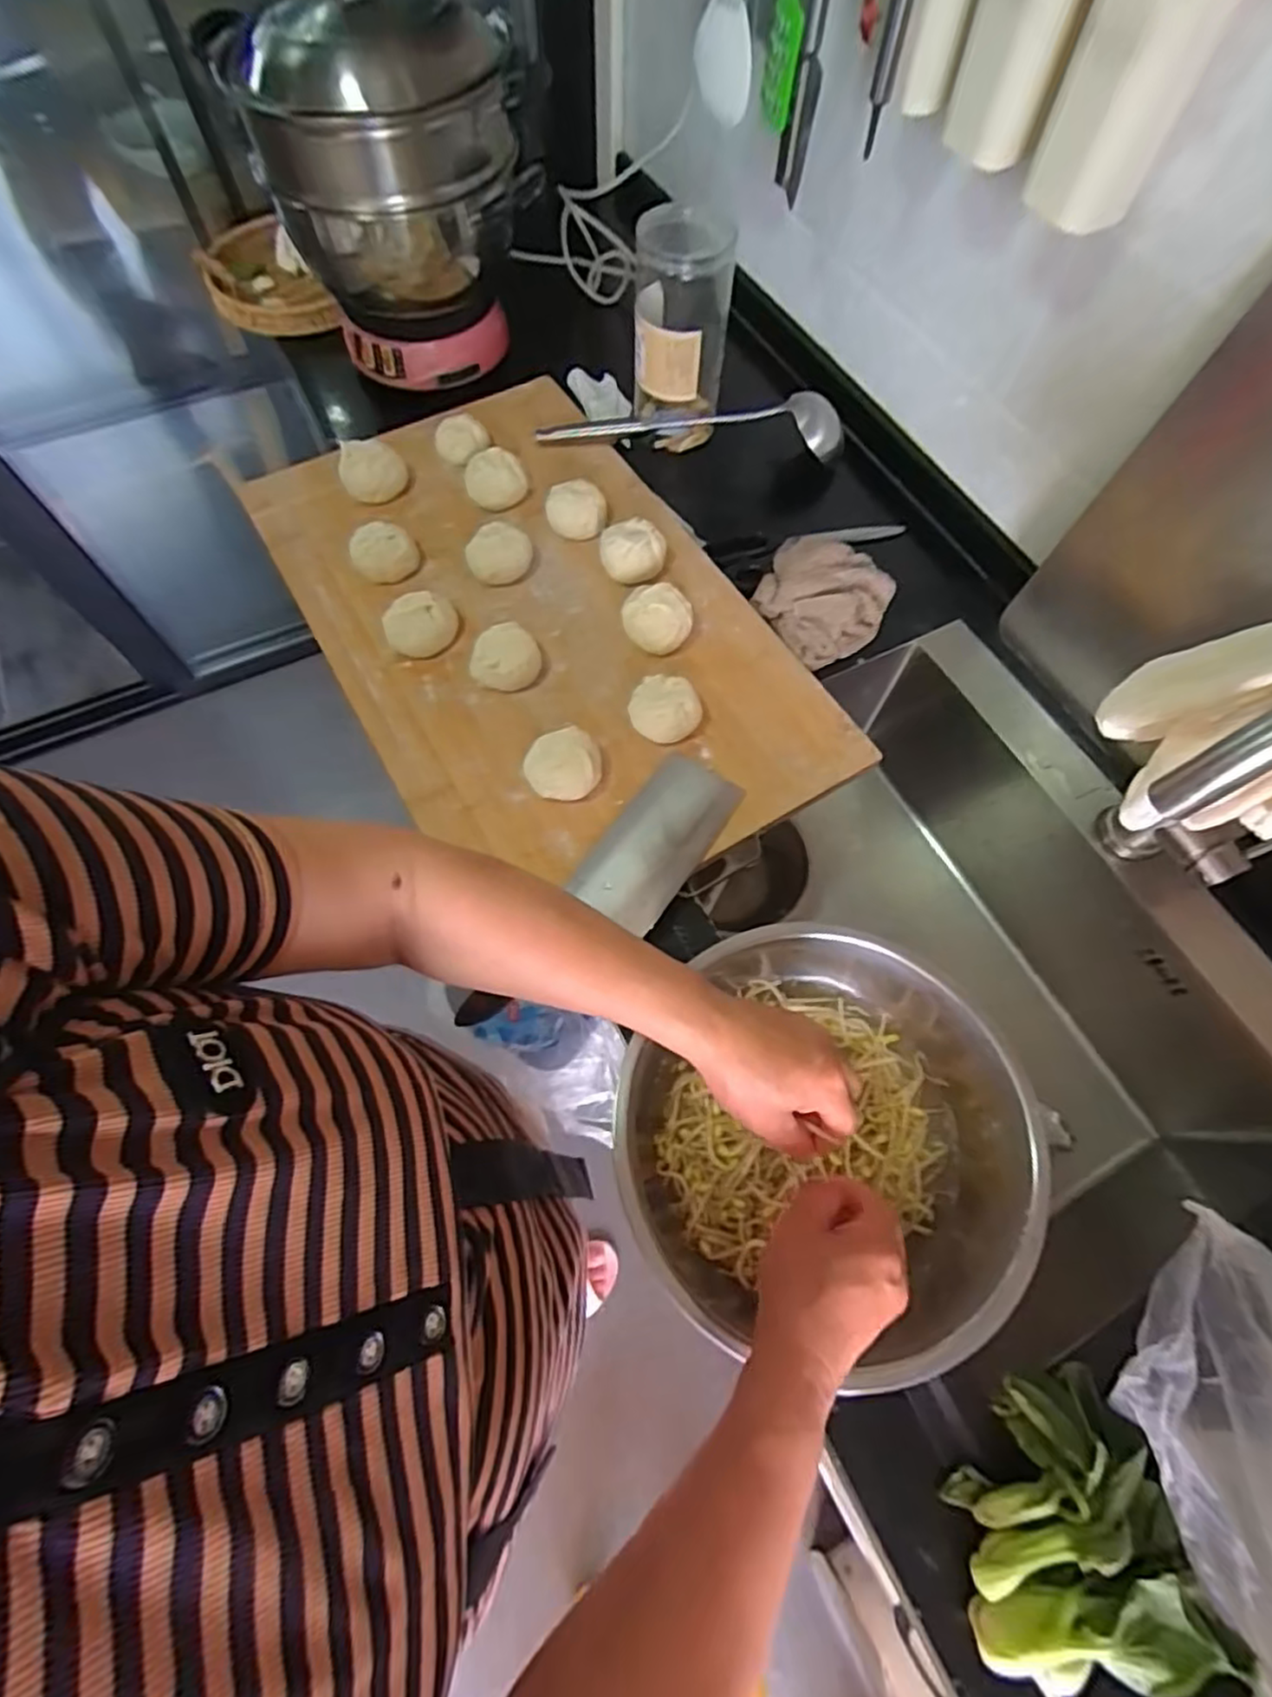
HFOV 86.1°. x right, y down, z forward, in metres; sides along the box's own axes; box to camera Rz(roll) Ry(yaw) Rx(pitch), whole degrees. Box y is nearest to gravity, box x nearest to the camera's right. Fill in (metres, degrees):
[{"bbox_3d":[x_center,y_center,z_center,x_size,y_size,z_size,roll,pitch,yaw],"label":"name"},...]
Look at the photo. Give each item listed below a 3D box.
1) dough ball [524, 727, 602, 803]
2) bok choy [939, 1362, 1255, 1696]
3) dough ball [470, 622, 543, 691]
[{"bbox_3d":[-0.064,-0.075,0.596,0.065,0.042,0.057,0,67,-2],"label":"dough ball"},{"bbox_3d":[0.258,0.409,0.408,0.141,0.049,0.132,1,66,-2],"label":"bok choy"},{"bbox_3d":[-0.123,-0.178,0.645,0.064,0.038,0.052,-8,67,-6],"label":"dough ball"}]

